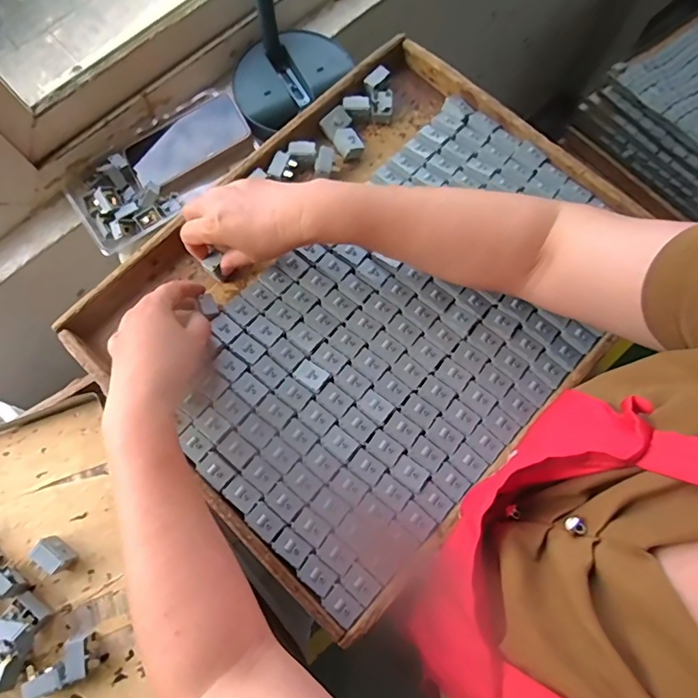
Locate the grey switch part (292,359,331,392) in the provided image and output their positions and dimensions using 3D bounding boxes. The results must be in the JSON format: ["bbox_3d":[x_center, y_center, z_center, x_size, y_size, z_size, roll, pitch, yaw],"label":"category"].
[{"bbox_3d":[-0.035,0.024,0.435,0.028,0.004,0.021,35,79,7],"label":"grey switch part"}]

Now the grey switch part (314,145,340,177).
[{"bbox_3d":[-0.023,-0.199,0.502,0.025,0.016,0.030,11,77,1],"label":"grey switch part"}]

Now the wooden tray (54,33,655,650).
[{"bbox_3d":[0.025,-0.054,0.462,0.383,0.037,0.482,43,80,8],"label":"wooden tray"}]

